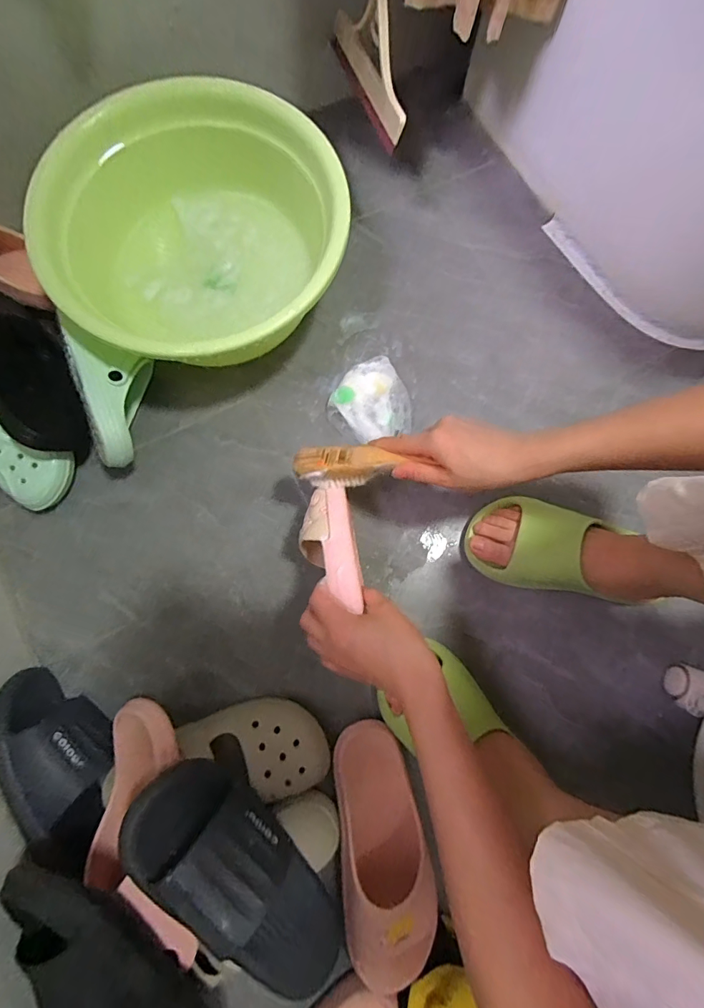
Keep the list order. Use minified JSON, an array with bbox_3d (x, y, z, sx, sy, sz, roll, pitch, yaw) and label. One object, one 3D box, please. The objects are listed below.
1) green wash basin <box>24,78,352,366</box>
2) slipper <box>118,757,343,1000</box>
[{"bbox_3d":[-0.186,-0.326,0.560,0.341,0.144,0.352,0,80,-1],"label":"green wash basin"},{"bbox_3d":[-0.097,0.356,0.403,0.096,0.113,0.264,-38,104,-7],"label":"slipper"}]

